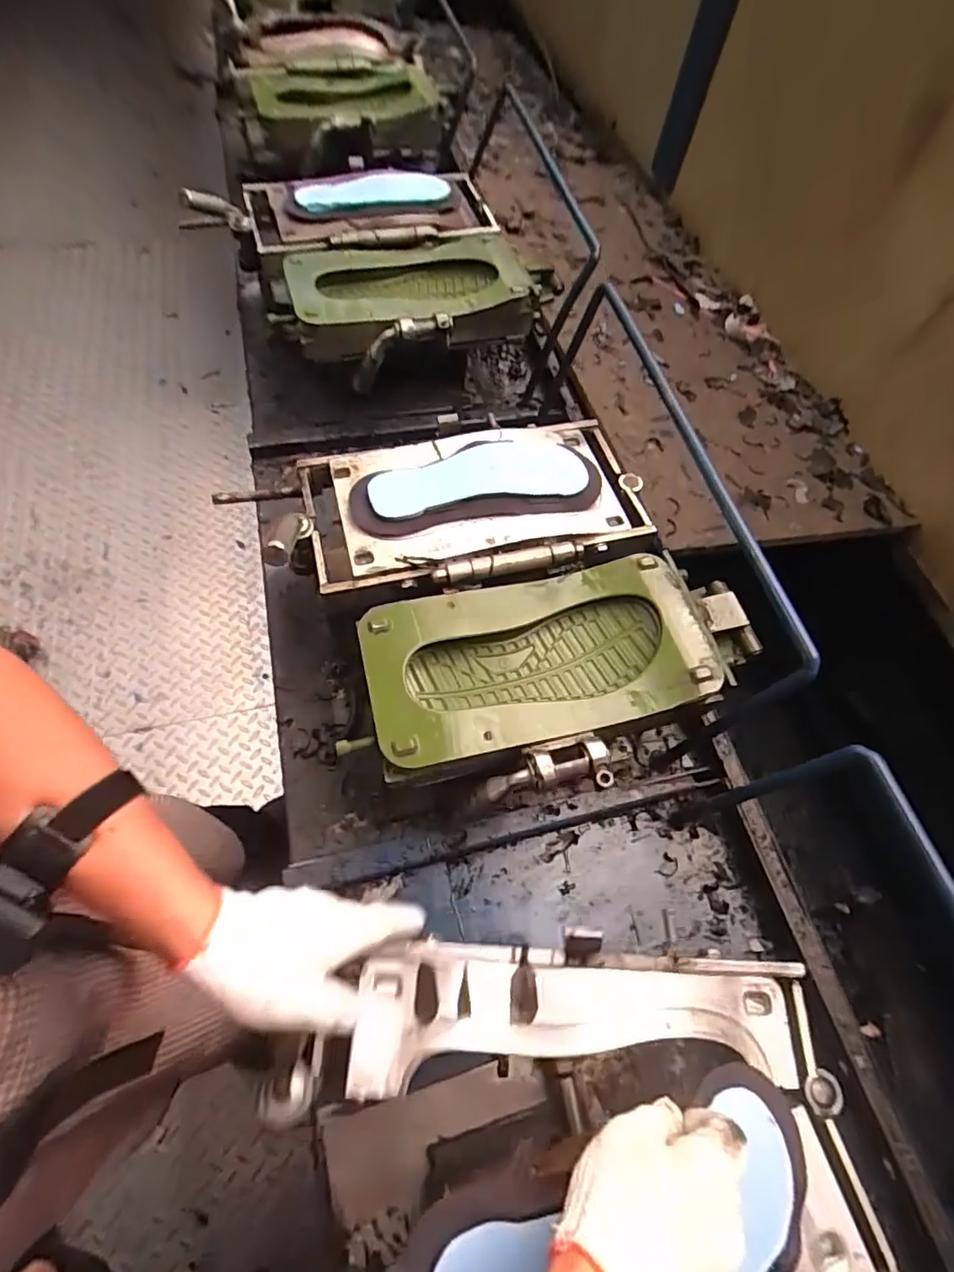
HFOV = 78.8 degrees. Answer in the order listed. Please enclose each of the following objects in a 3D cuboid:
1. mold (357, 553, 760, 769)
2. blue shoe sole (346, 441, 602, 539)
[{"bbox_3d":[0.085,0.016,0.577,0.384,0.051,0.177,-12,61,-9],"label":"mold"},{"bbox_3d":[0.001,-0.169,0.642,0.271,0.025,0.096,-13,62,-9],"label":"blue shoe sole"}]

